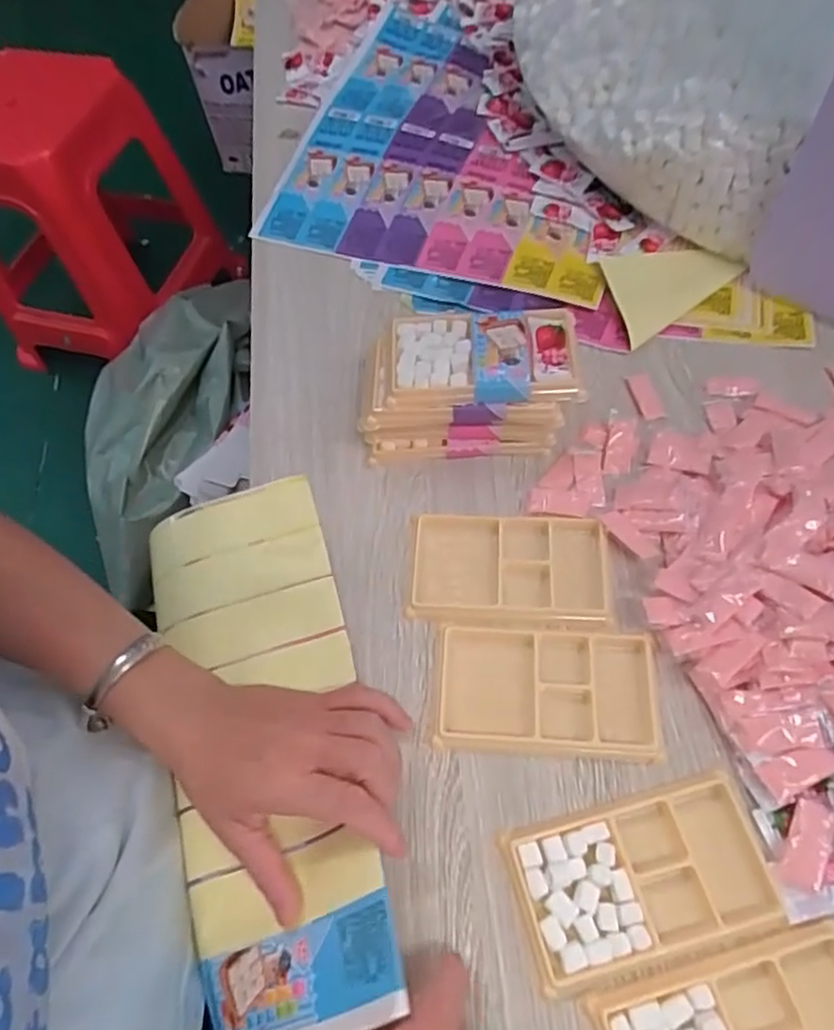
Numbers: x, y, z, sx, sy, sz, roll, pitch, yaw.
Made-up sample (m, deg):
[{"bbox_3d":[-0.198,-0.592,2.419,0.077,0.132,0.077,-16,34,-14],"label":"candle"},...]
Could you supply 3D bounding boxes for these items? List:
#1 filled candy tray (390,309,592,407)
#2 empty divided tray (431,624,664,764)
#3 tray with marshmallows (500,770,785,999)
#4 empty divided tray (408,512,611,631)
[{"bbox_3d":[0.047,-0.111,0.464,0.126,0.015,0.073,-3,60,4],"label":"filled candy tray"},{"bbox_3d":[0.079,0.106,0.405,0.132,0.011,0.075,2,61,5],"label":"empty divided tray"},{"bbox_3d":[0.119,0.192,0.354,0.132,0.011,0.074,-14,61,-4],"label":"tray with marshmallows"},{"bbox_3d":[0.059,0.035,0.443,0.130,0.011,0.076,2,61,5],"label":"empty divided tray"}]

